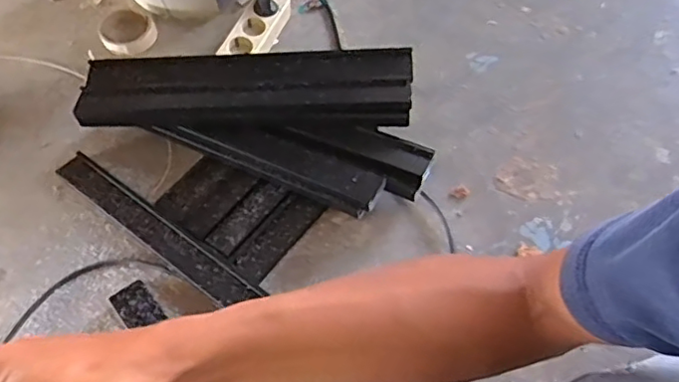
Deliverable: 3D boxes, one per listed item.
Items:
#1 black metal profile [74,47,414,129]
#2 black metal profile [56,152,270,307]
[{"bbox_3d":[-0.126,-0.139,0.811,0.435,0.032,0.107,0,59,4],"label":"black metal profile"},{"bbox_3d":[-0.247,0.048,0.792,0.347,0.017,0.047,33,66,21],"label":"black metal profile"}]

